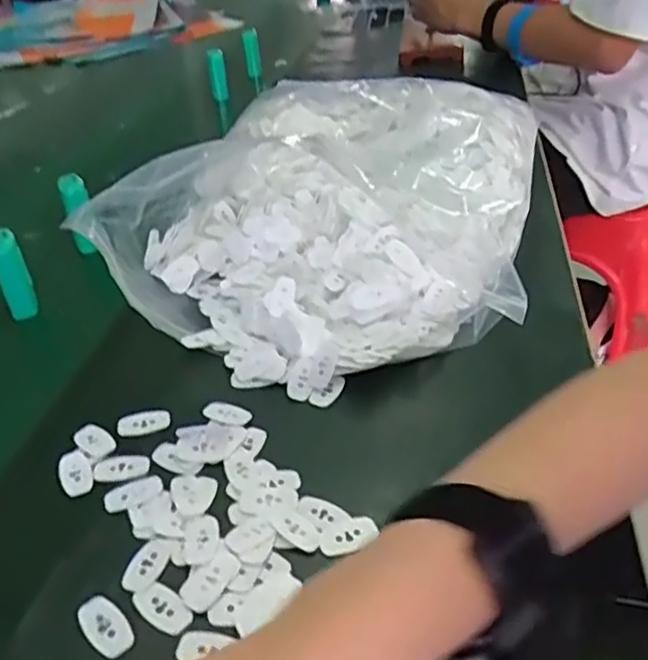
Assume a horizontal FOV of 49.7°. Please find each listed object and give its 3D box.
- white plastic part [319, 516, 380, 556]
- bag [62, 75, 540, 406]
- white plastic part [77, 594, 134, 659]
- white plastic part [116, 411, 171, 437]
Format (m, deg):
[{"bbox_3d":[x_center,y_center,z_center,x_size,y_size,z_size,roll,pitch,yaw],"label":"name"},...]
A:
[{"bbox_3d":[0.012,0.104,0.355,0.030,0.004,0.016,-15,35,-14],"label":"white plastic part"},{"bbox_3d":[0.004,-0.106,0.585,0.322,0.114,0.381,5,36,15],"label":"bag"},{"bbox_3d":[-0.099,0.134,0.316,0.031,0.005,0.017,26,45,37],"label":"white plastic part"},{"bbox_3d":[-0.110,0.057,0.429,0.032,0.004,0.016,-14,35,-13],"label":"white plastic part"}]

